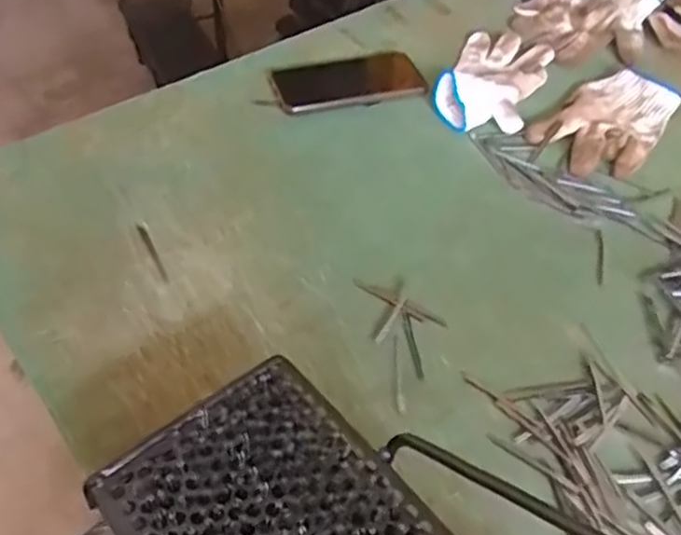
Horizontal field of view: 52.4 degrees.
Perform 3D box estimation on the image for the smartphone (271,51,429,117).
[{"bbox_3d":[0.008,-0.209,0.772,0.167,0.011,0.083,-11,53,-14],"label":"smartphone"}]

